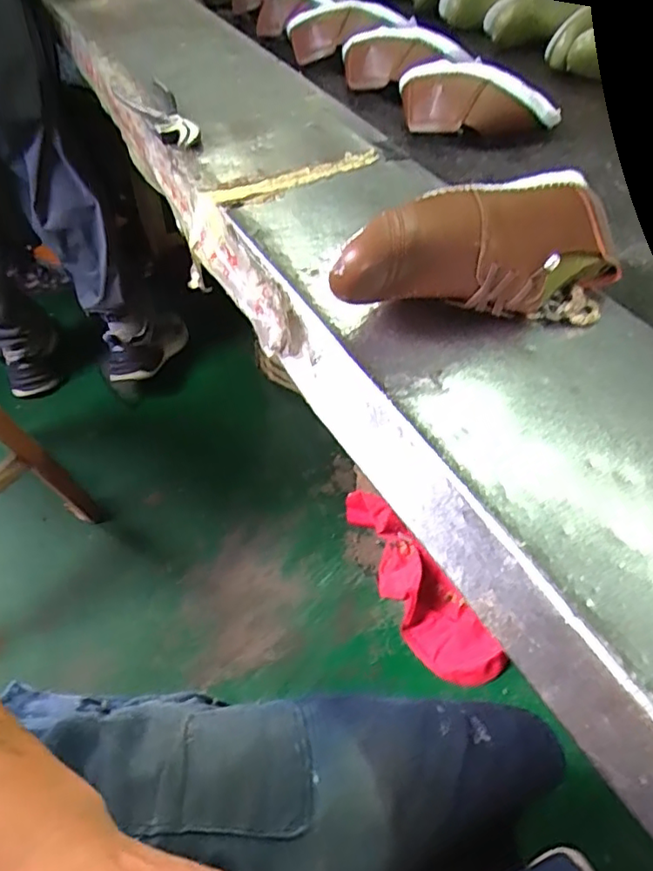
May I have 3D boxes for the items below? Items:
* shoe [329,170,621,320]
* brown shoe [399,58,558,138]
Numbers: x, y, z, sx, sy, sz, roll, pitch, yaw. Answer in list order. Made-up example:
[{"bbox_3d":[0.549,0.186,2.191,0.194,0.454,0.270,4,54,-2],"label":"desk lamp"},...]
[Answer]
[{"bbox_3d":[0.118,-0.130,0.443,0.231,0.089,0.077,-20,53,-16],"label":"shoe"},{"bbox_3d":[0.183,-0.401,0.713,0.189,0.070,0.083,10,51,9],"label":"brown shoe"}]

